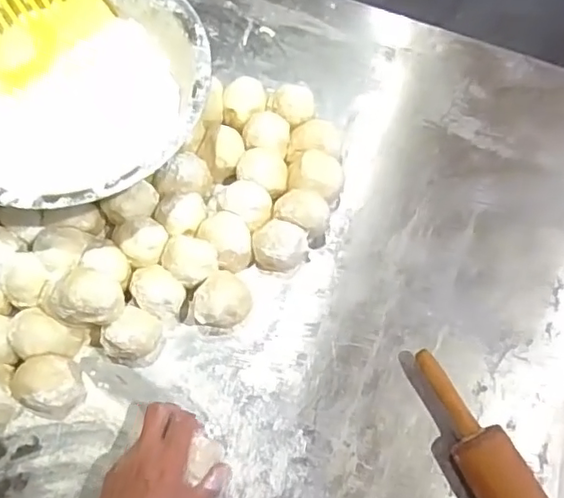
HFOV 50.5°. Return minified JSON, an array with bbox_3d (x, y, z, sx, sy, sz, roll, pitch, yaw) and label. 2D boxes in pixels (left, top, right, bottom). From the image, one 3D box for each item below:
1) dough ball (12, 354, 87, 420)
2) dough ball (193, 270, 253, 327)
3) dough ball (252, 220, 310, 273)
[{"bbox_3d":[-0.221,0.132,0.567,0.057,0.046,0.053,0,69,-1],"label":"dough ball"},{"bbox_3d":[-0.059,0.055,0.598,0.057,0.053,0.048,-43,75,-15],"label":"dough ball"},{"bbox_3d":[-0.003,0.000,0.622,0.054,0.052,0.045,19,70,6],"label":"dough ball"}]

